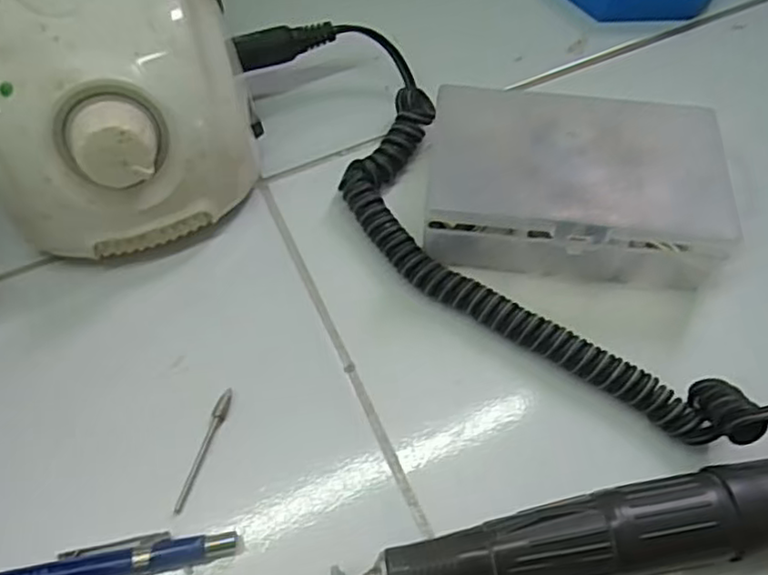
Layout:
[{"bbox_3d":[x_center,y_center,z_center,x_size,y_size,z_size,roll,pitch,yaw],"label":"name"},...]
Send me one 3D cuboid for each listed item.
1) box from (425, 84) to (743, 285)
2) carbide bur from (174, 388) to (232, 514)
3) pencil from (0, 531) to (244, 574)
[{"bbox_3d":[0.079,-0.042,0.268,0.120,0.039,0.070,4,62,2],"label":"box"},{"bbox_3d":[-0.065,0.058,0.235,0.004,0.007,0.045,18,63,9],"label":"carbide bur"},{"bbox_3d":[-0.113,0.093,0.210,0.131,0.009,0.014,-8,62,-5],"label":"pencil"}]

